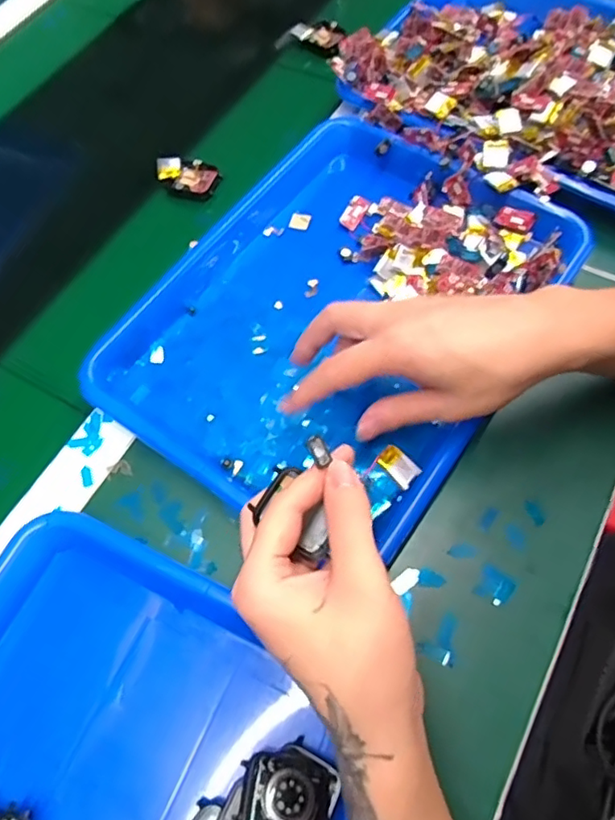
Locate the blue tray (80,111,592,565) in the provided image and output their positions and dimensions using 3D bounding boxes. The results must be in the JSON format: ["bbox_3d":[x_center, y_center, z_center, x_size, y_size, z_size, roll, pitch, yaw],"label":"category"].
[{"bbox_3d":[0.021,-0.077,0.430,0.265,0.032,0.329,30,68,17],"label":"blue tray"}]

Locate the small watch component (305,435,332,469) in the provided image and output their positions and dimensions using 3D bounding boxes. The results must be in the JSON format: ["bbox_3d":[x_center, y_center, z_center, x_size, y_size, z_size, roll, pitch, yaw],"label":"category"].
[{"bbox_3d":[0.005,0.019,0.269,0.008,0.006,0.013,-29,65,-11],"label":"small watch component"}]

